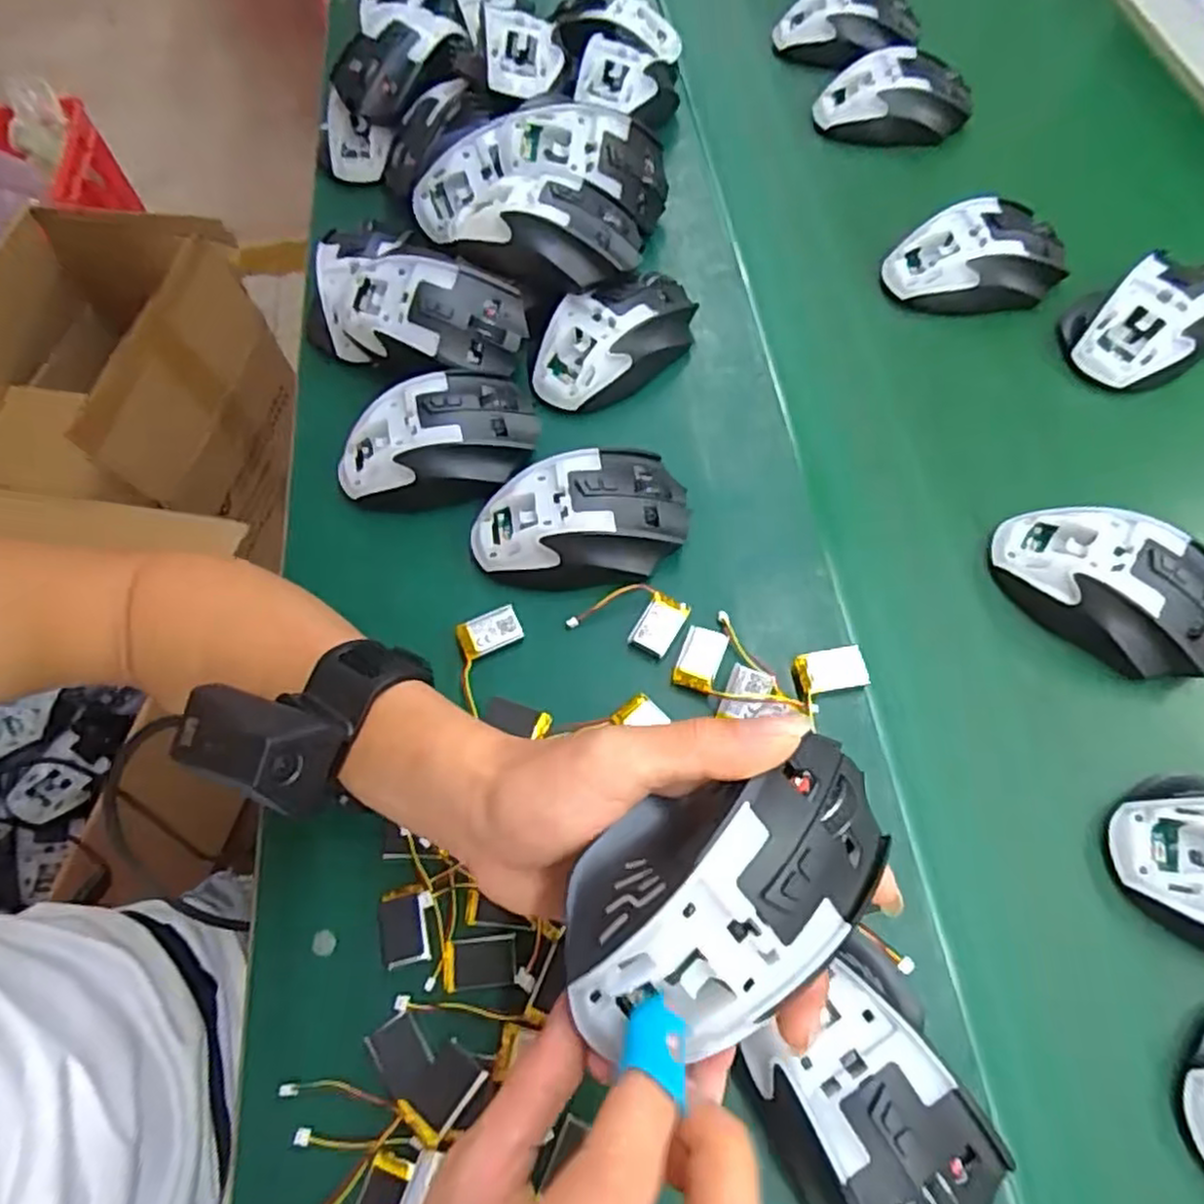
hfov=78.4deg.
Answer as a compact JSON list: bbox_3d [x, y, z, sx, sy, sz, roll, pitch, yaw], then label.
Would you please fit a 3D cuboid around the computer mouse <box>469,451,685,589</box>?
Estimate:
[{"bbox_3d":[-0.013,-0.045,0.396,0.113,0.036,0.068,-7,64,0],"label":"computer mouse"}]

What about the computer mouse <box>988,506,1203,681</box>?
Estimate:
[{"bbox_3d":[0.260,-0.009,0.374,0.113,0.034,0.066,29,69,16],"label":"computer mouse"}]

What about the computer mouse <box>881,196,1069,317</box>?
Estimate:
[{"bbox_3d":[0.240,-0.218,0.477,0.109,0.040,0.070,-10,64,-2],"label":"computer mouse"}]

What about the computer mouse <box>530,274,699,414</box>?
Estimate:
[{"bbox_3d":[0.010,-0.159,0.453,0.110,0.039,0.058,-24,65,-9],"label":"computer mouse"}]

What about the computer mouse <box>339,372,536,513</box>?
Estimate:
[{"bbox_3d":[-0.094,-0.091,0.422,0.114,0.041,0.069,-17,64,-5],"label":"computer mouse"}]

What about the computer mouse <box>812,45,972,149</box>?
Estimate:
[{"bbox_3d":[0.221,-0.383,0.556,0.114,0.036,0.063,18,66,11],"label":"computer mouse"}]

